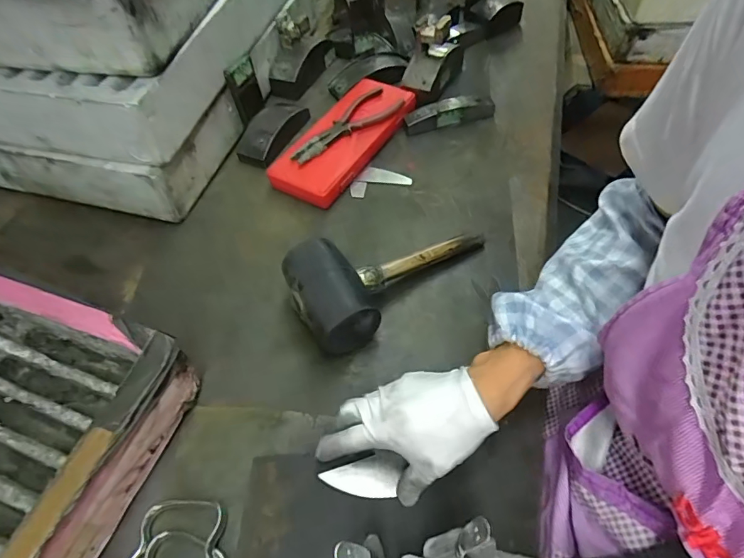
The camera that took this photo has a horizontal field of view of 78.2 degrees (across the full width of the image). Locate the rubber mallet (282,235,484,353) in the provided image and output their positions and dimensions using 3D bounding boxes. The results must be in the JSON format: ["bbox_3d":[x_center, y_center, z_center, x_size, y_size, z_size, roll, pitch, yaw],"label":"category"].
[{"bbox_3d":[0.027,-0.008,0.497,0.228,0.074,0.116,-21,55,-12],"label":"rubber mallet"}]

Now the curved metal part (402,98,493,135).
[{"bbox_3d":[0.117,-0.251,0.690,0.140,0.037,0.022,-15,54,-7],"label":"curved metal part"}]

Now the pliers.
[{"bbox_3d":[-0.028,-0.217,0.653,0.058,0.020,0.200,28,60,21],"label":"pliers"}]

